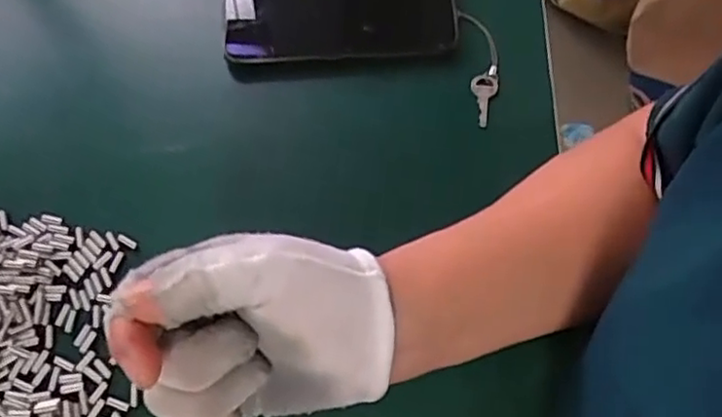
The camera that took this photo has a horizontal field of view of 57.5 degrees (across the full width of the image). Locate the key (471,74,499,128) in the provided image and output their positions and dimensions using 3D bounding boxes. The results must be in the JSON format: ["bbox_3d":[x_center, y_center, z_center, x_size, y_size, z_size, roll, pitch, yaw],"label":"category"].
[{"bbox_3d":[0.083,-0.074,0.442,0.018,0.004,0.038,10,68,3],"label":"key"}]

